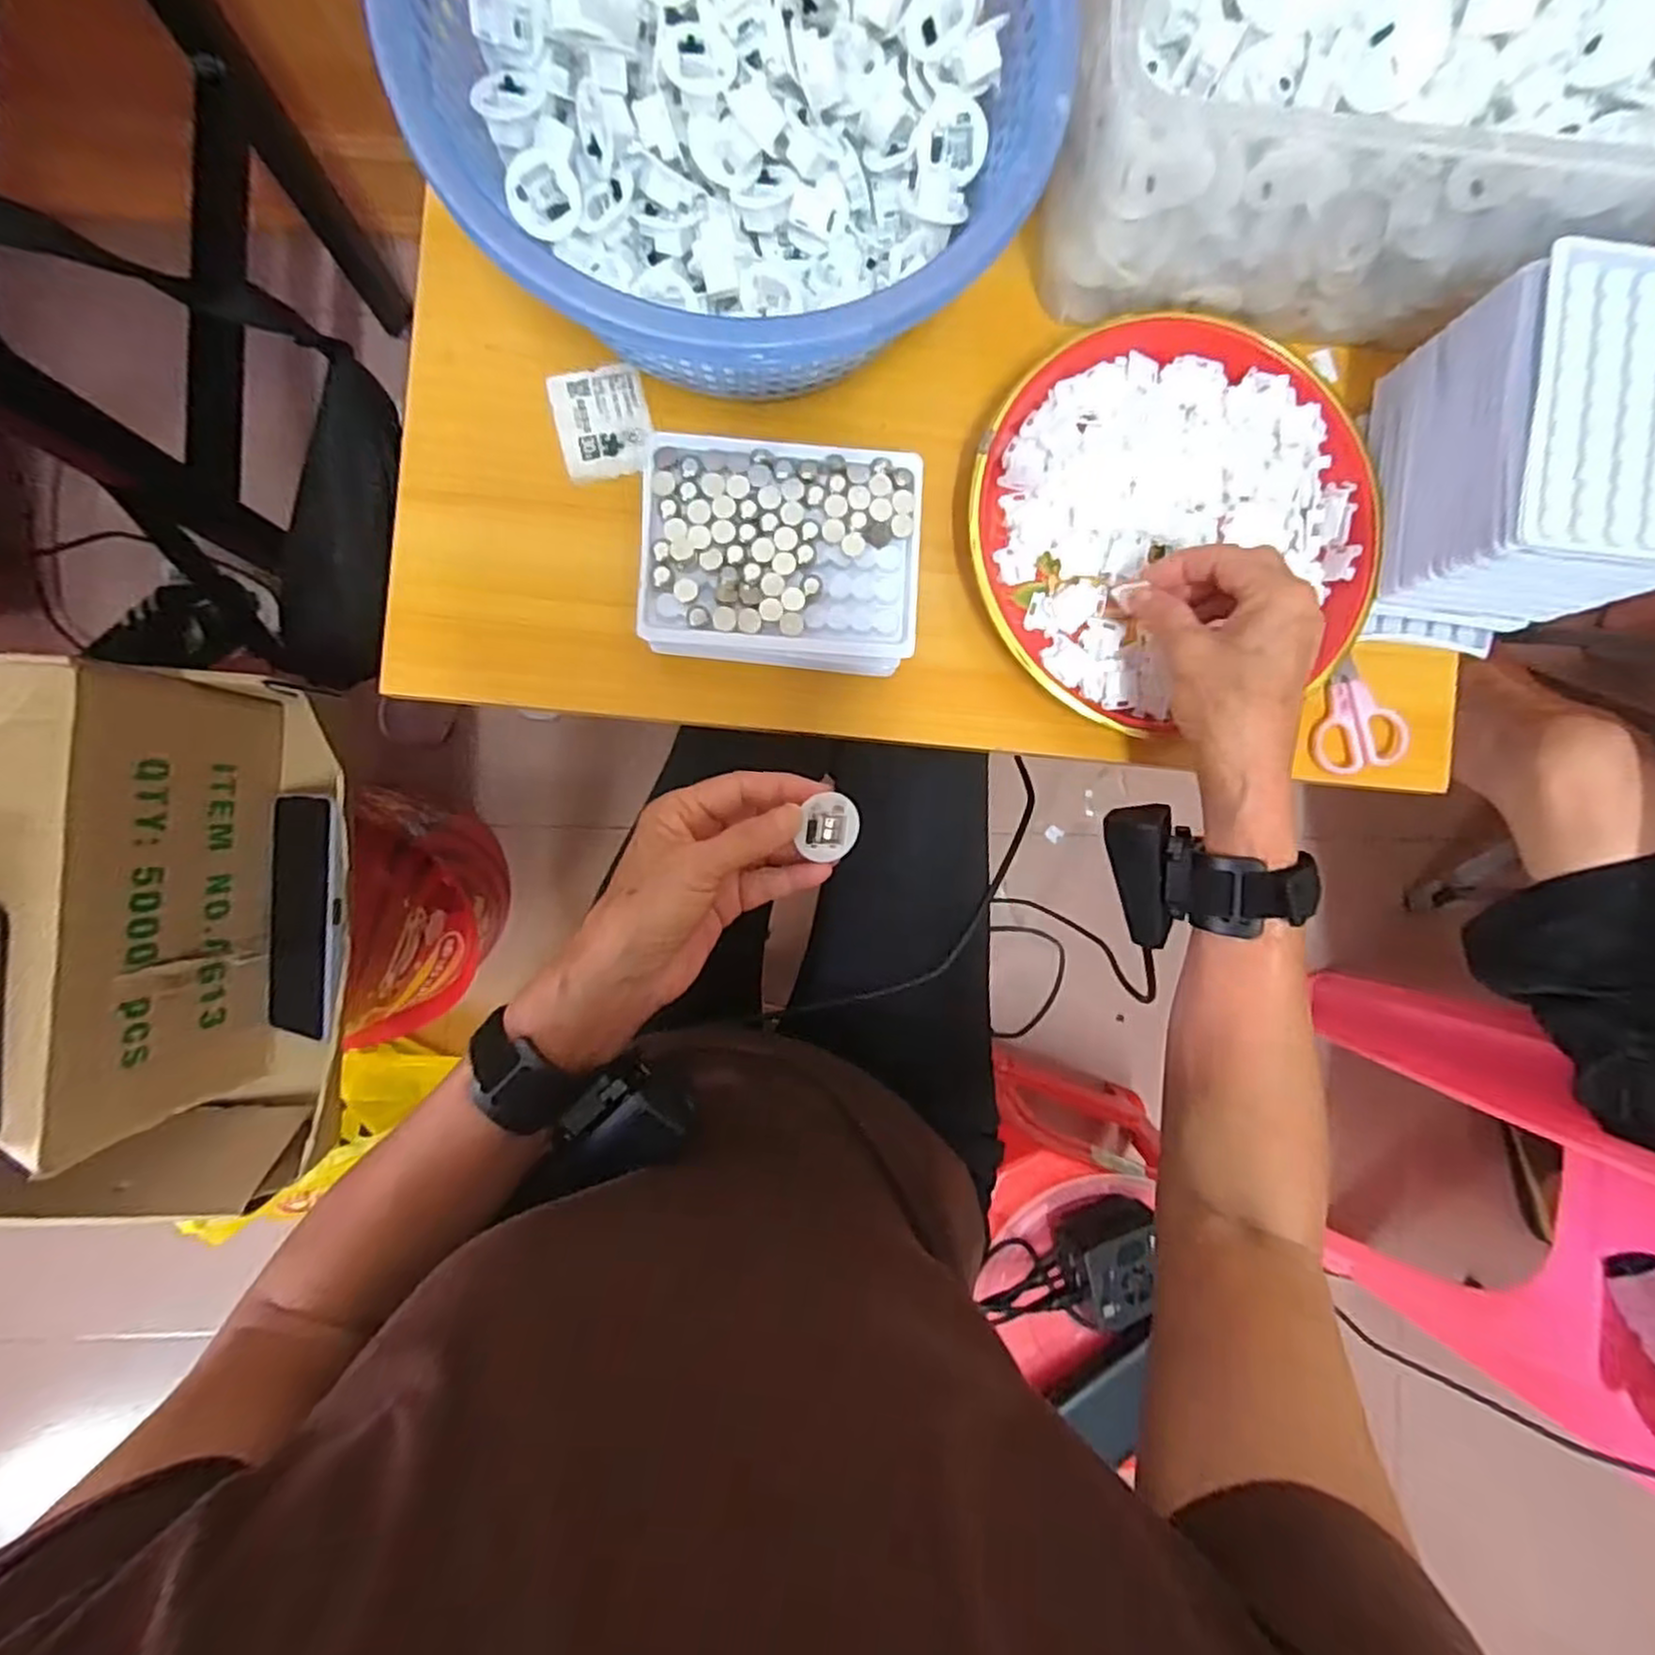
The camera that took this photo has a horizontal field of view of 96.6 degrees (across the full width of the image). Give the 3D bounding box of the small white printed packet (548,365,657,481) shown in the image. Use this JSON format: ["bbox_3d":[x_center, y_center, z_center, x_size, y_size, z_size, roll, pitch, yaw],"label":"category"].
[{"bbox_3d":[-0.119,-0.216,0.392,0.048,0.006,0.057,-15,91,-3],"label":"small white printed packet"}]

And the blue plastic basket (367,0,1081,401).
[{"bbox_3d":[-0.045,-0.340,0.341,0.263,0.105,0.252,0,91,-3],"label":"blue plastic basket"}]

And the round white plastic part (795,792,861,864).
[{"bbox_3d":[0.000,-0.002,0.350,0.029,0.013,0.030,6,104,-27],"label":"round white plastic part"}]

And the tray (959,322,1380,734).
[{"bbox_3d":[0.183,-0.164,0.397,0.212,0.024,0.205,0,91,-3],"label":"tray"}]

